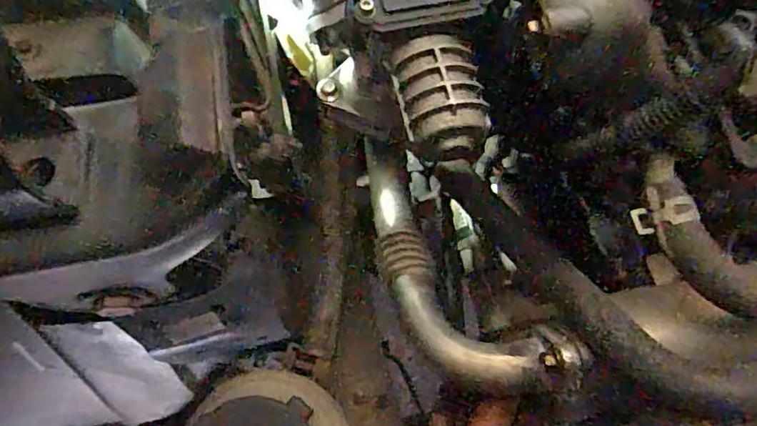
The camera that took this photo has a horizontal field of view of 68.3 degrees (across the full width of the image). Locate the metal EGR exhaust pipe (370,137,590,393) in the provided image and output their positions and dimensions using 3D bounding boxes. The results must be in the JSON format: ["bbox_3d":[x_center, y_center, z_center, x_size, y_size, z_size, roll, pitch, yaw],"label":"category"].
[{"bbox_3d":[0.037,0.027,0.392,0.076,0.032,0.232,-23,52,-11],"label":"metal EGR exhaust pipe"}]

